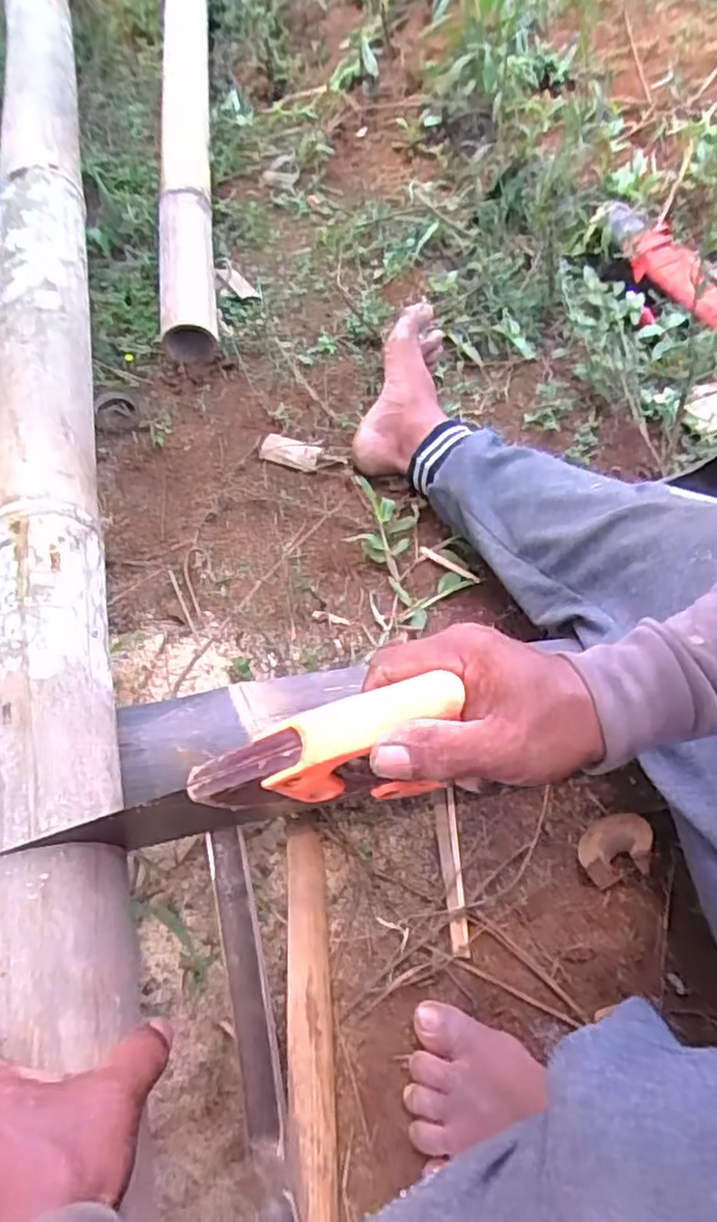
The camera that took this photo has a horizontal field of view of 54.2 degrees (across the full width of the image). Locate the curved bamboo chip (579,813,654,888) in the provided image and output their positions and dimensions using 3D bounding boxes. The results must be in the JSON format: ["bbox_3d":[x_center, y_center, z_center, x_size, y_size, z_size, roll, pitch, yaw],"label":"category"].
[{"bbox_3d":[0.210,0.193,0.573,0.049,0.046,0.047,1,56,-1],"label":"curved bamboo chip"}]

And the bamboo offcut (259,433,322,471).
[{"bbox_3d":[-0.080,-0.190,0.830,0.073,0.009,0.038,18,57,10],"label":"bamboo offcut"}]

